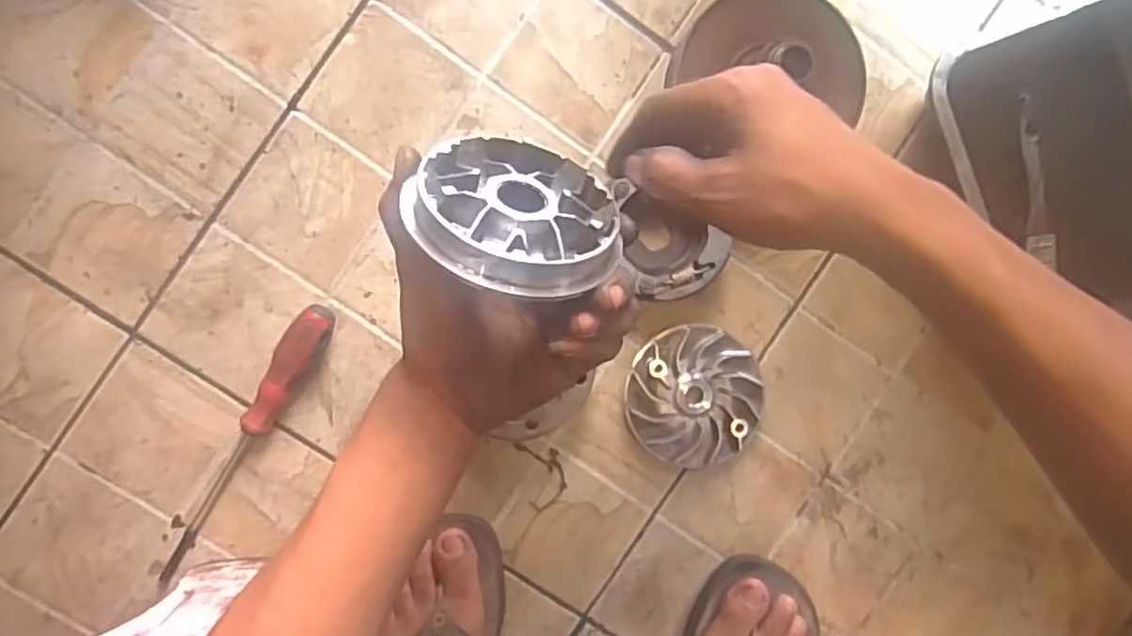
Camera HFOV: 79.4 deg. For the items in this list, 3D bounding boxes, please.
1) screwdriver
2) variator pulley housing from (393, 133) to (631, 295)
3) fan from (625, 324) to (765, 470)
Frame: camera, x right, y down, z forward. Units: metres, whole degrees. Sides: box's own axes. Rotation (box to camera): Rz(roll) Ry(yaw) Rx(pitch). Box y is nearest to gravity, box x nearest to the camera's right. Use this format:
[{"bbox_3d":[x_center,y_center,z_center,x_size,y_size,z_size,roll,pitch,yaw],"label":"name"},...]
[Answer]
[{"bbox_3d":[-0.236,0.089,0.489,0.027,0.030,0.226,34,89,-6],"label":"screwdriver"},{"bbox_3d":[-0.024,-0.049,0.321,0.094,0.029,0.093,-11,53,-30],"label":"variator pulley housing"},{"bbox_3d":[0.101,0.062,0.531,0.105,0.020,0.108,0,92,-6],"label":"fan"}]

